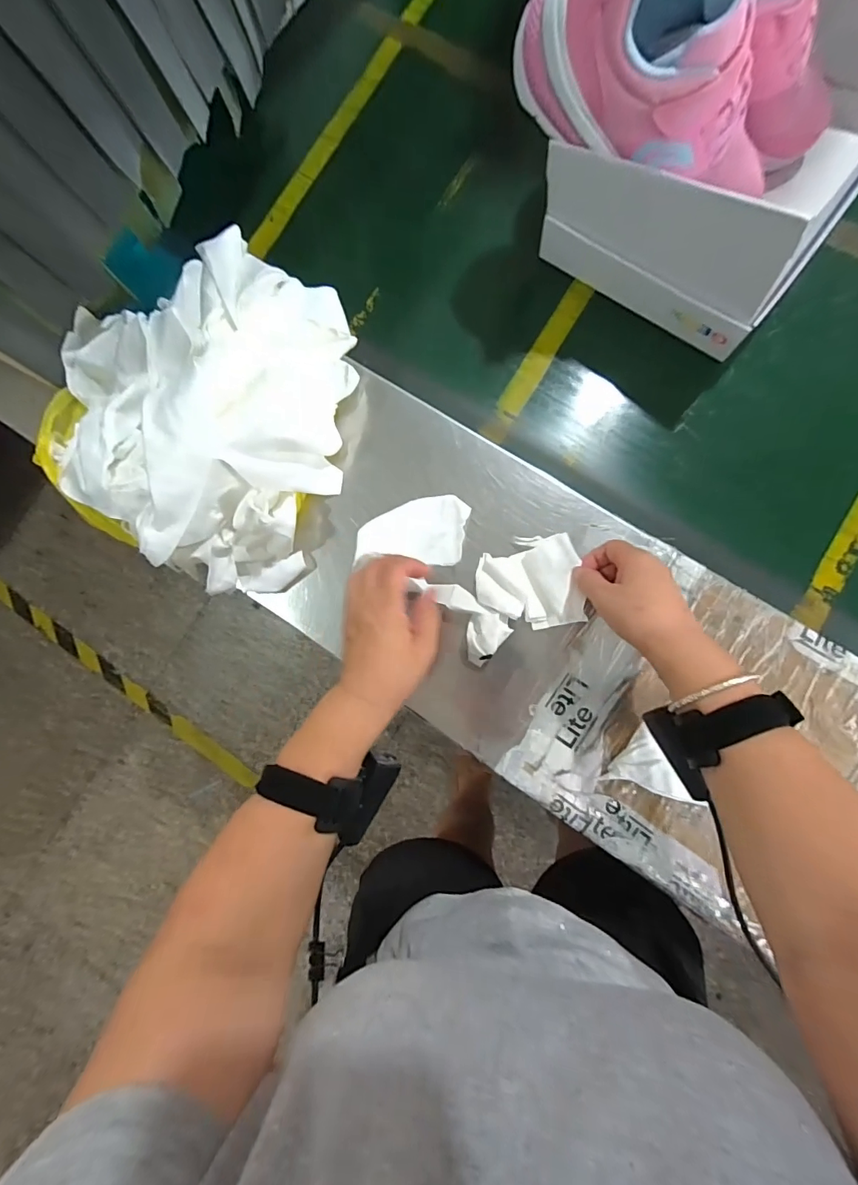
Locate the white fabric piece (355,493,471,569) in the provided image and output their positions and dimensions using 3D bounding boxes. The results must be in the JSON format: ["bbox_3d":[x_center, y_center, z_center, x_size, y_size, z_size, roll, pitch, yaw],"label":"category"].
[{"bbox_3d":[-0.014,-0.063,0.441,0.100,0.048,0.070,-1,81,4],"label":"white fabric piece"}]

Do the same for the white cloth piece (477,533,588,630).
[{"bbox_3d":[0.094,-0.008,0.434,0.093,0.015,0.084,-7,94,20],"label":"white cloth piece"}]

